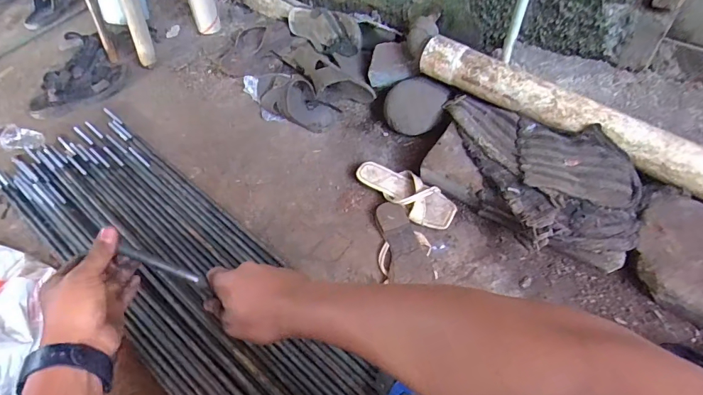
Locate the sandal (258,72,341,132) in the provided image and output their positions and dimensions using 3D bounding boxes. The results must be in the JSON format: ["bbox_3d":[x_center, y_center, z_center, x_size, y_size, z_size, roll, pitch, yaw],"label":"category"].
[{"bbox_3d":[-0.162,-0.273,1.110,0.270,0.053,0.125,34,65,23],"label":"sandal"}]

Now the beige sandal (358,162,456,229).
[{"bbox_3d":[0.120,-0.011,0.916,0.094,0.042,0.240,-40,63,-20],"label":"beige sandal"}]

